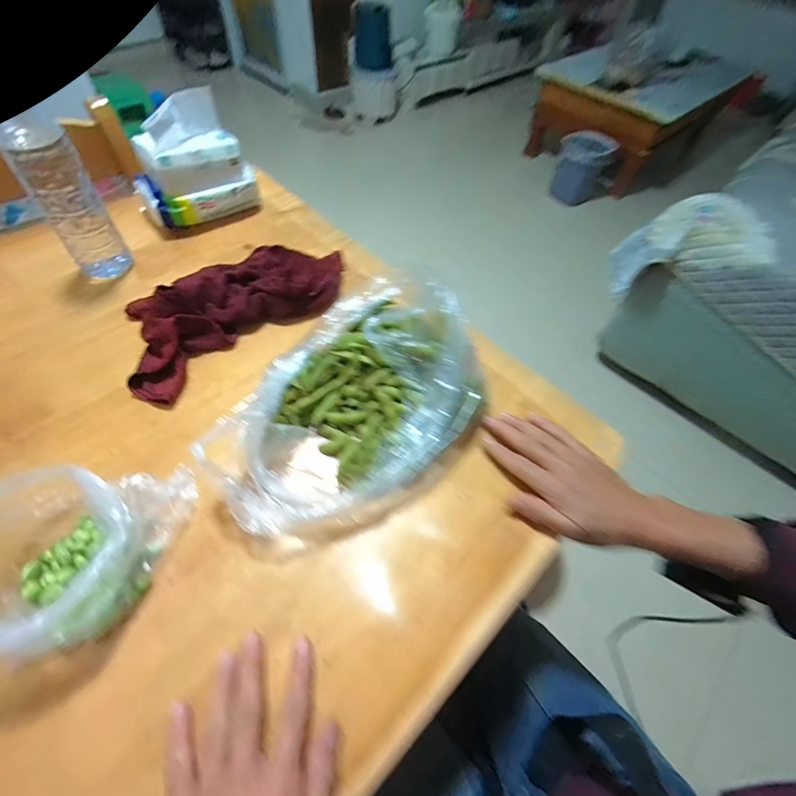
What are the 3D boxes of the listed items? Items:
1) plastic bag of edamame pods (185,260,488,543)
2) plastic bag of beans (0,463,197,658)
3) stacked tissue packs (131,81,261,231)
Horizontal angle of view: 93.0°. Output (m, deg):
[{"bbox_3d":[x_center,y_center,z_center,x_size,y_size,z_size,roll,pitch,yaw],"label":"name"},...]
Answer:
[{"bbox_3d":[-0.039,-0.004,0.375,0.287,0.092,0.184,-30,63,-23],"label":"plastic bag of edamame pods"},{"bbox_3d":[-0.251,0.107,0.287,0.121,0.087,0.148,5,55,-1],"label":"plastic bag of beans"},{"bbox_3d":[-0.294,-0.330,0.545,0.160,0.139,0.080,-24,61,-20],"label":"stacked tissue packs"}]

